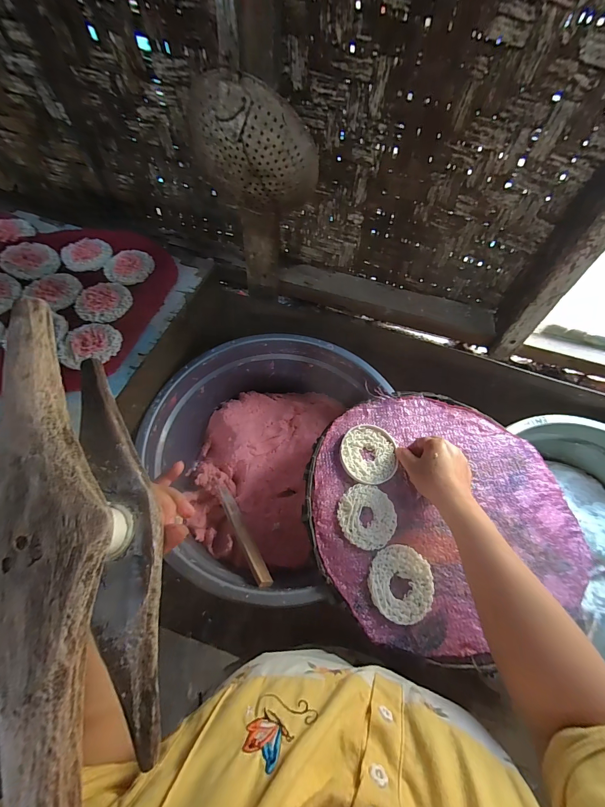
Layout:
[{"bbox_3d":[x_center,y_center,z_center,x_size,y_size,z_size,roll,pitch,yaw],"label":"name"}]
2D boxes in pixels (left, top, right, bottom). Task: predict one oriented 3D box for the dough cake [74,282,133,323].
[{"bbox_3d":[-0.311,-0.161,0.497,0.075,0.007,0.082,2,60,-3],"label":"dough cake"}]

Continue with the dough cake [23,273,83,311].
[{"bbox_3d":[-0.392,-0.184,0.505,0.087,0.006,0.069,26,61,11],"label":"dough cake"}]

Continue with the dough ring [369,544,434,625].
[{"bbox_3d":[0.120,0.216,0.384,0.077,0.008,0.080,2,60,-3],"label":"dough ring"}]

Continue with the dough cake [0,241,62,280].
[{"bbox_3d":[-0.453,-0.241,0.527,0.084,0.014,0.076,34,63,15],"label":"dough cake"}]

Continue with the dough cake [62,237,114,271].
[{"bbox_3d":[-0.373,-0.260,0.549,0.080,0.006,0.080,2,60,-3],"label":"dough cake"}]

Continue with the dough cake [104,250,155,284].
[{"bbox_3d":[-0.295,-0.235,0.540,0.075,0.005,0.077,2,60,-3],"label":"dough cake"}]

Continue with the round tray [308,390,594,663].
[{"bbox_3d":[0.183,0.134,0.438,0.346,0.016,0.327,2,60,-3],"label":"round tray"}]

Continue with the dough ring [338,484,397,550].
[{"bbox_3d":[0.086,0.149,0.421,0.076,0.007,0.077,2,60,-3],"label":"dough ring"}]

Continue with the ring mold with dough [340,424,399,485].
[{"bbox_3d":[0.096,0.072,0.461,0.081,0.008,0.086,2,60,-3],"label":"ring mold with dough"}]

